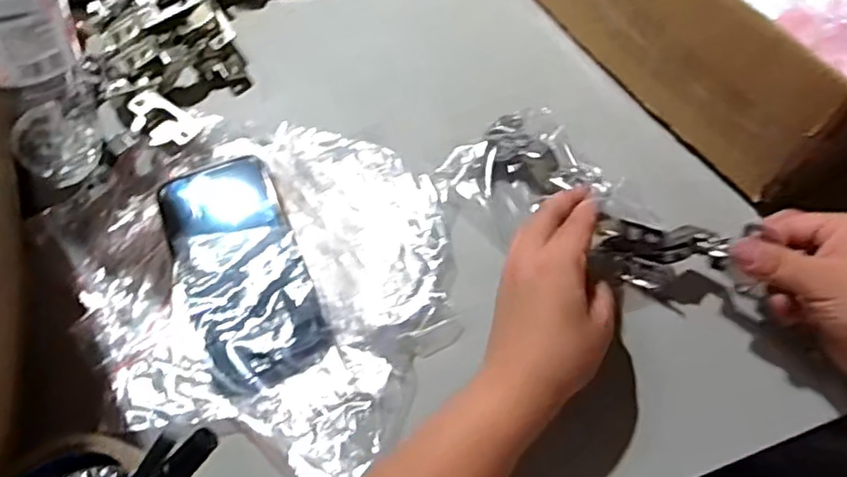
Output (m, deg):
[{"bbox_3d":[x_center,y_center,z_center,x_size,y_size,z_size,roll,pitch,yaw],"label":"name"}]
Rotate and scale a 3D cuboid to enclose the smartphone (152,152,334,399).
[{"bbox_3d":[-0.126,0.017,0.446,0.080,0.013,0.174,-22,65,-10],"label":"smartphone"}]

